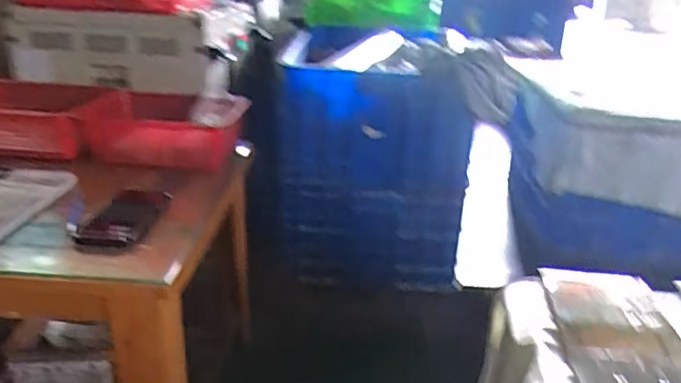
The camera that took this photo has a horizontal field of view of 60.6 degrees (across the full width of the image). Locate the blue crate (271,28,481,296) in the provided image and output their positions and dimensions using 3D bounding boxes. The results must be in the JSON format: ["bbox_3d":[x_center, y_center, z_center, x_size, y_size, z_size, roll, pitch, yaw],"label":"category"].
[{"bbox_3d":[0.077,-0.073,1.405,0.396,0.521,0.420,3,23,1],"label":"blue crate"}]

